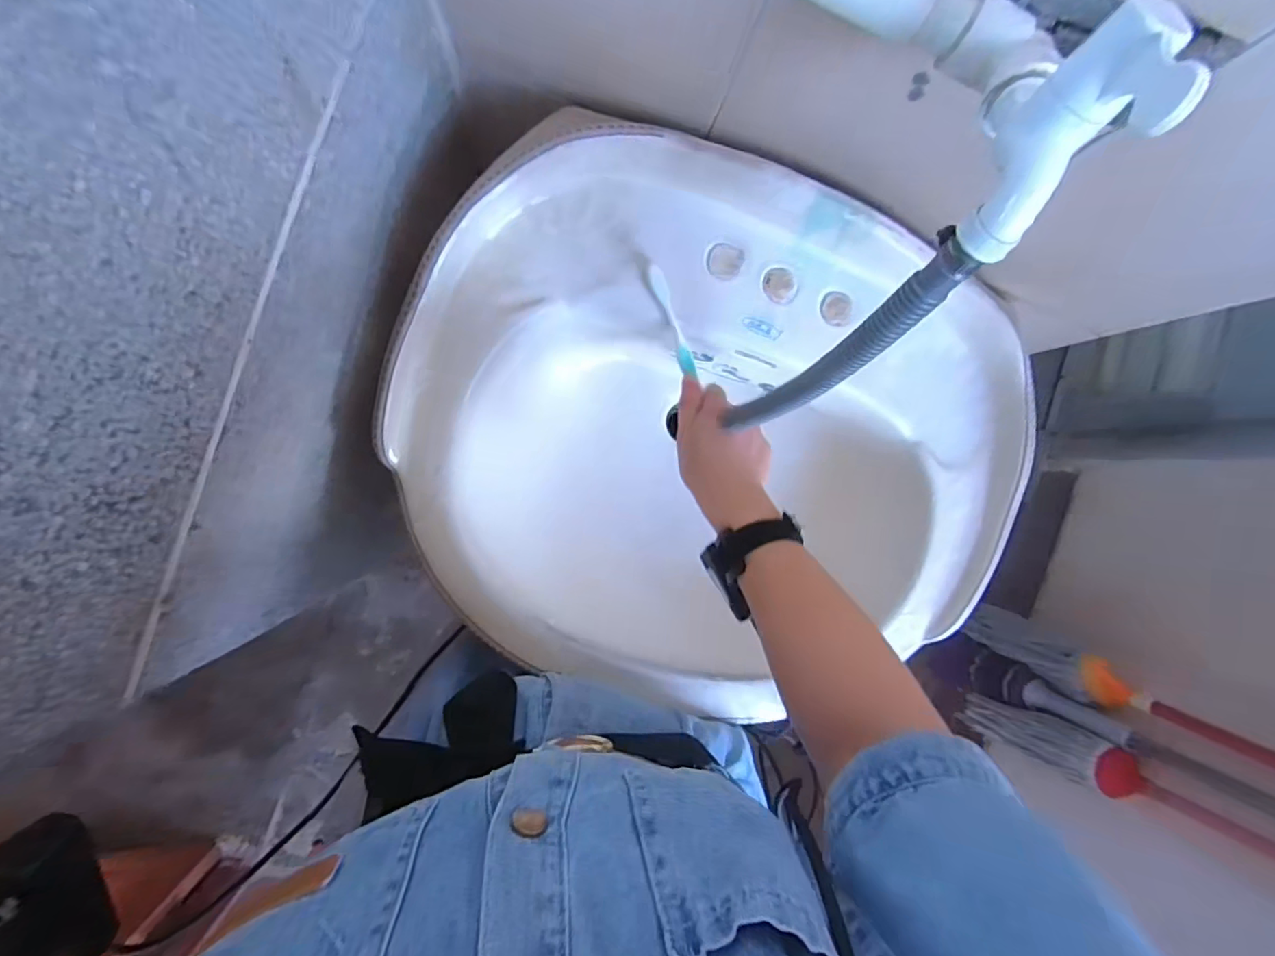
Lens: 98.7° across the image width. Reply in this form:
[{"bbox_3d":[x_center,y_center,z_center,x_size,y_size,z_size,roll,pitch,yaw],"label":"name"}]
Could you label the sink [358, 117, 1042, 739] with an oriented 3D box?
[{"bbox_3d":[0.045,-0.021,0.509,0.505,0.185,0.425,20,89,-8],"label":"sink"}]

